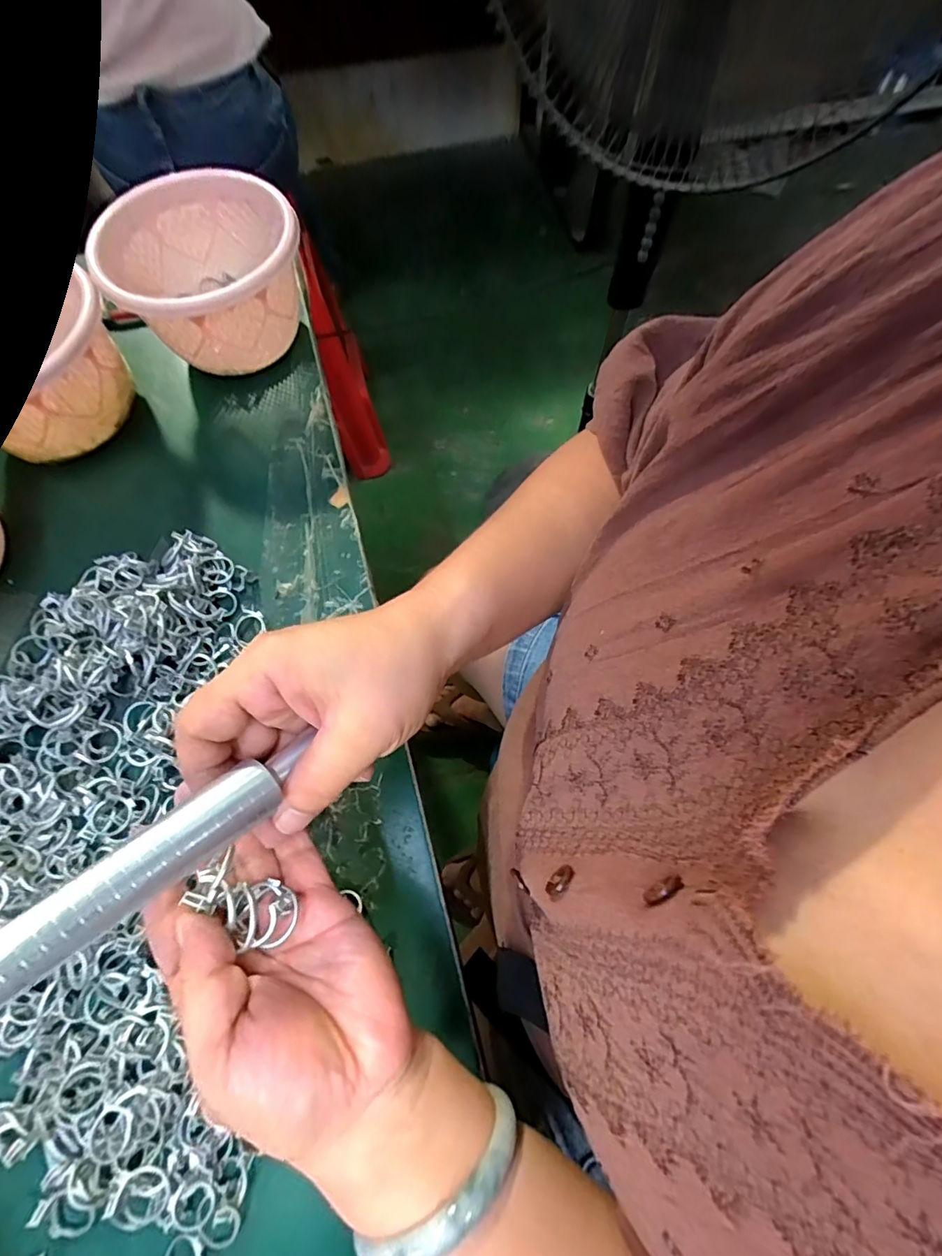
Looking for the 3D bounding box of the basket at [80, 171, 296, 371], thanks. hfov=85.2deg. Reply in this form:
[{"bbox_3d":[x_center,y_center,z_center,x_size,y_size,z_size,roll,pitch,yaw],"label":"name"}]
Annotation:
[{"bbox_3d":[-0.199,-0.266,0.407,0.144,0.093,0.127,-7,68,-1],"label":"basket"}]

